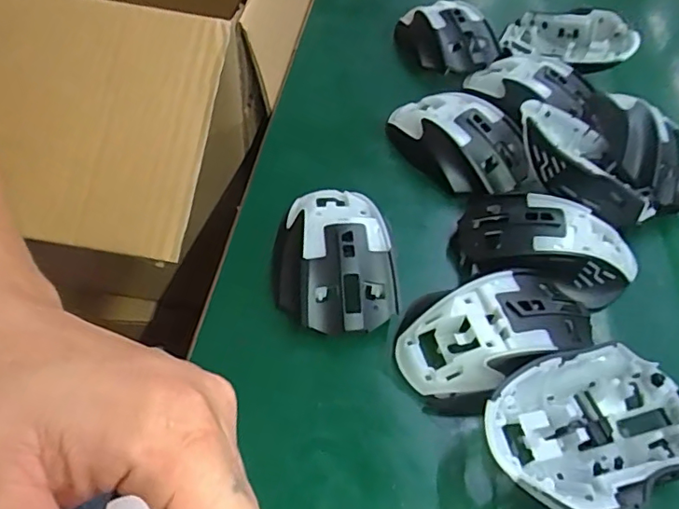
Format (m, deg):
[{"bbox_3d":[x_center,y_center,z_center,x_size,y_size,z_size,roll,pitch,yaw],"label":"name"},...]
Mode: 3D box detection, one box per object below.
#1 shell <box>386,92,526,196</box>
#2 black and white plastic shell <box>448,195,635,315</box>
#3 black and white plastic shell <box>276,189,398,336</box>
[{"bbox_3d":[0.089,-0.086,0.421,0.114,0.043,0.067,39,58,24],"label":"shell"},{"bbox_3d":[0.133,-0.005,0.357,0.114,0.040,0.073,21,52,12],"label":"black and white plastic shell"},{"bbox_3d":[-0.003,-0.001,0.346,0.072,0.037,0.108,-2,51,-6],"label":"black and white plastic shell"}]

